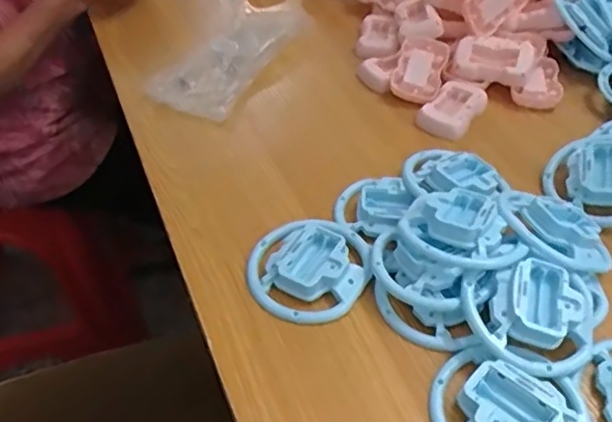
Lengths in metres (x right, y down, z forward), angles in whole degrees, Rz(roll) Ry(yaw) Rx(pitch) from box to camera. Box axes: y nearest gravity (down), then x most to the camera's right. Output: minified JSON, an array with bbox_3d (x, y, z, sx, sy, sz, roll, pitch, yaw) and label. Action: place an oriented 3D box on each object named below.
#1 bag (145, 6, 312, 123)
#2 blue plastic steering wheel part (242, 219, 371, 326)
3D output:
[{"bbox_3d":[-0.093,-0.194,0.754,0.111,0.021,0.231,22,49,20],"label":"bag"},{"bbox_3d":[0.004,0.046,0.505,0.101,0.024,0.093,0,46,0],"label":"blue plastic steering wheel part"}]

